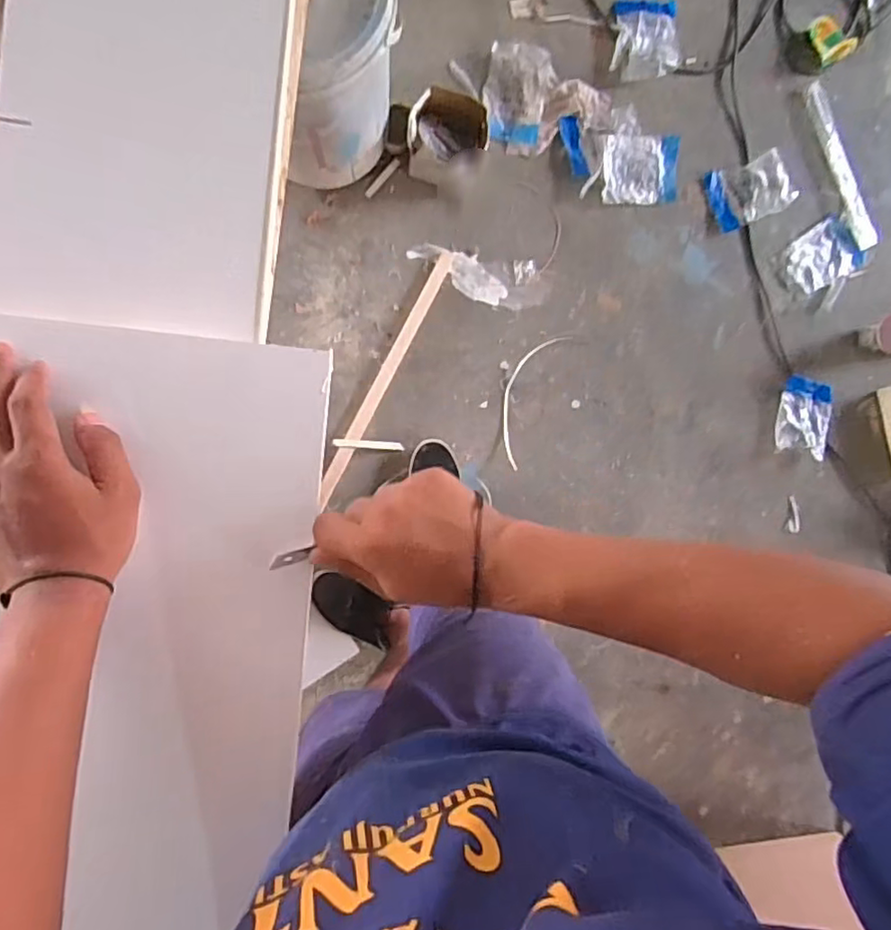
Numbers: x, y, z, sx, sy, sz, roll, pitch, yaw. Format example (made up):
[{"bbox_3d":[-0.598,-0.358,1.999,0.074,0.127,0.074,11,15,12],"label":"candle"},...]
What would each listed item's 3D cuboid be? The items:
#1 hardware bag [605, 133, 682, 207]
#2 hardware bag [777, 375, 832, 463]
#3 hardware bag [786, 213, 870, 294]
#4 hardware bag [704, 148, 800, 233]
[{"bbox_3d":[0.431,-0.646,1.366,0.173,0.021,0.145,0,90,-9],"label":"hardware bag"},{"bbox_3d":[0.815,-0.108,1.412,0.114,0.035,0.170,10,88,-9],"label":"hardware bag"},{"bbox_3d":[0.865,-0.483,1.428,0.181,0.019,0.135,-26,94,-8],"label":"hardware bag"},{"bbox_3d":[0.687,-0.617,1.397,0.180,0.028,0.134,-20,93,-9],"label":"hardware bag"}]

